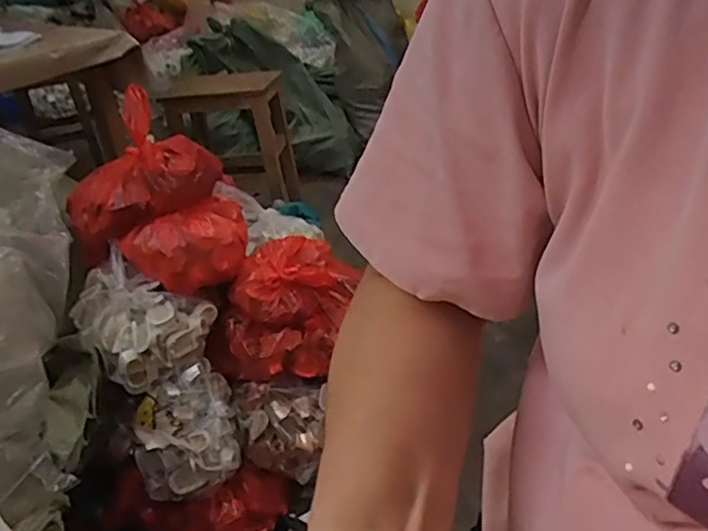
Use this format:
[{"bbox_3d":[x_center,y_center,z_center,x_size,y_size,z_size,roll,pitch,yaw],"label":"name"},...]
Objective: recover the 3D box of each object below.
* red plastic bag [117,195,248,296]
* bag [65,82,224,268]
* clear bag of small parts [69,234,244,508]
[{"bbox_3d":[-0.286,-0.042,1.092,0.220,0.104,0.143,-21,34,-25],"label":"red plastic bag"},{"bbox_3d":[-0.391,-0.168,1.120,0.197,0.206,0.282,19,38,34],"label":"bag"},{"bbox_3d":[-0.322,0.168,1.053,0.205,0.429,0.138,-24,-8,-26],"label":"clear bag of small parts"}]

